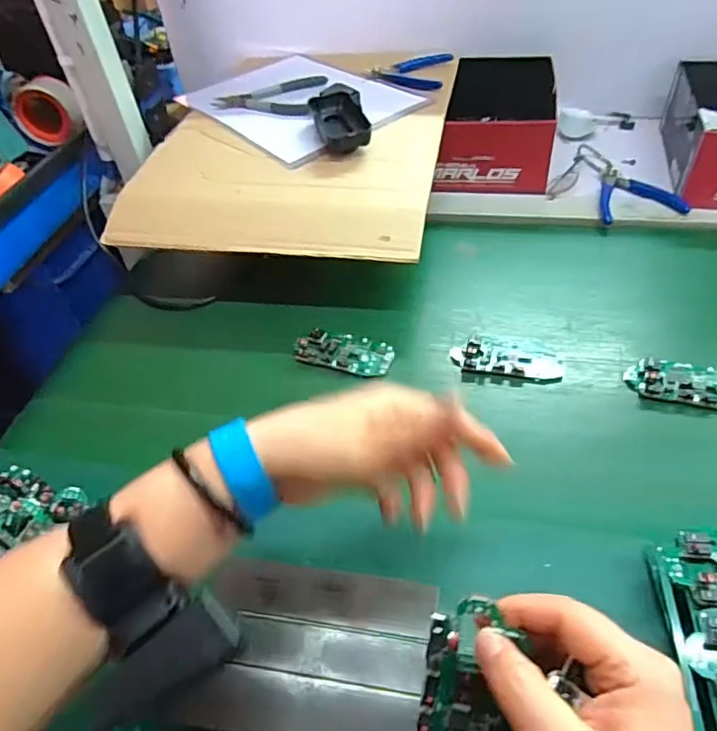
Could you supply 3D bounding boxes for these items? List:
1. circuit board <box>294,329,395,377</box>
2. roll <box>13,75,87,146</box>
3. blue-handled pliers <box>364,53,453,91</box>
[{"bbox_3d":[-0.012,-0.015,0.532,0.092,0.010,0.043,10,50,18],"label":"circuit board"},{"bbox_3d":[-0.441,-0.363,0.787,0.102,0.089,0.031,11,52,11],"label":"roll"},{"bbox_3d":[0.066,-0.402,0.753,0.110,0.014,0.105,8,49,16],"label":"blue-handled pliers"}]

